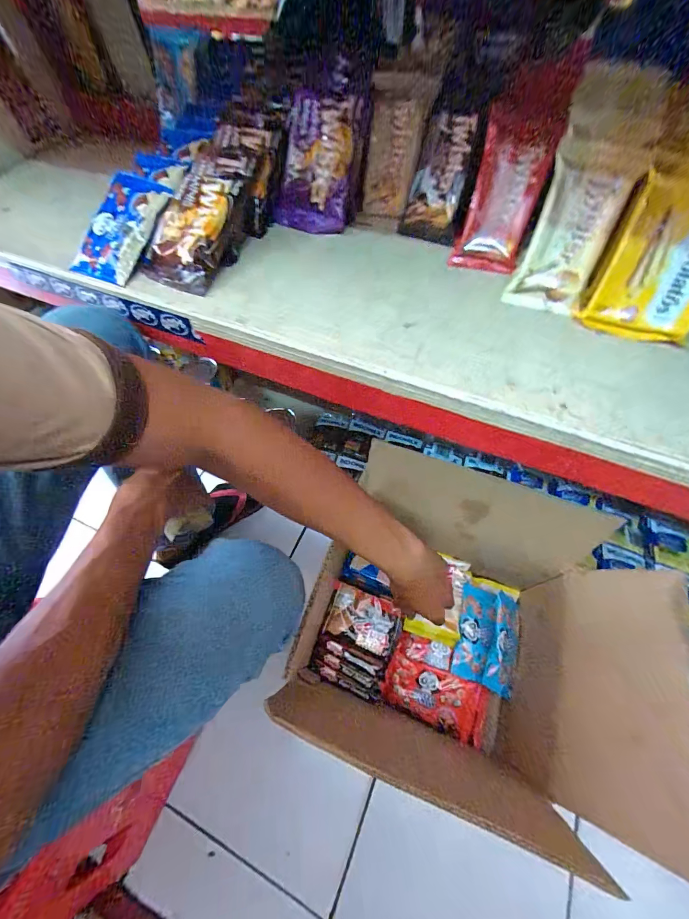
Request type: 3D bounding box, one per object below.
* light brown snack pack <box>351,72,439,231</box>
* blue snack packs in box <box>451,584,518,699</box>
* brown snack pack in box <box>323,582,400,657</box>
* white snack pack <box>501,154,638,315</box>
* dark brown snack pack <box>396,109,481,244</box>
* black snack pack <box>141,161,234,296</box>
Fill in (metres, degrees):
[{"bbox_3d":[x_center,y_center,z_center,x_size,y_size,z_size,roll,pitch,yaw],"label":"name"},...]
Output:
[{"bbox_3d":[0.057,-0.368,0.425,0.068,0.147,0.017,23,51,9],"label":"light brown snack pack"},{"bbox_3d":[0.242,0.296,0.582,0.097,0.055,0.154,19,63,12],"label":"blue snack packs in box"},{"bbox_3d":[0.033,0.284,0.610,0.119,0.032,0.086,17,63,12],"label":"brown snack pack in box"},{"bbox_3d":[0.223,-0.218,0.347,0.069,0.123,0.029,21,32,11],"label":"white snack pack"},{"bbox_3d":[0.109,-0.328,0.406,0.068,0.120,0.029,24,40,18],"label":"dark brown snack pack"},{"bbox_3d":[-0.187,-0.284,0.420,0.098,0.035,0.152,21,96,13],"label":"black snack pack"}]

